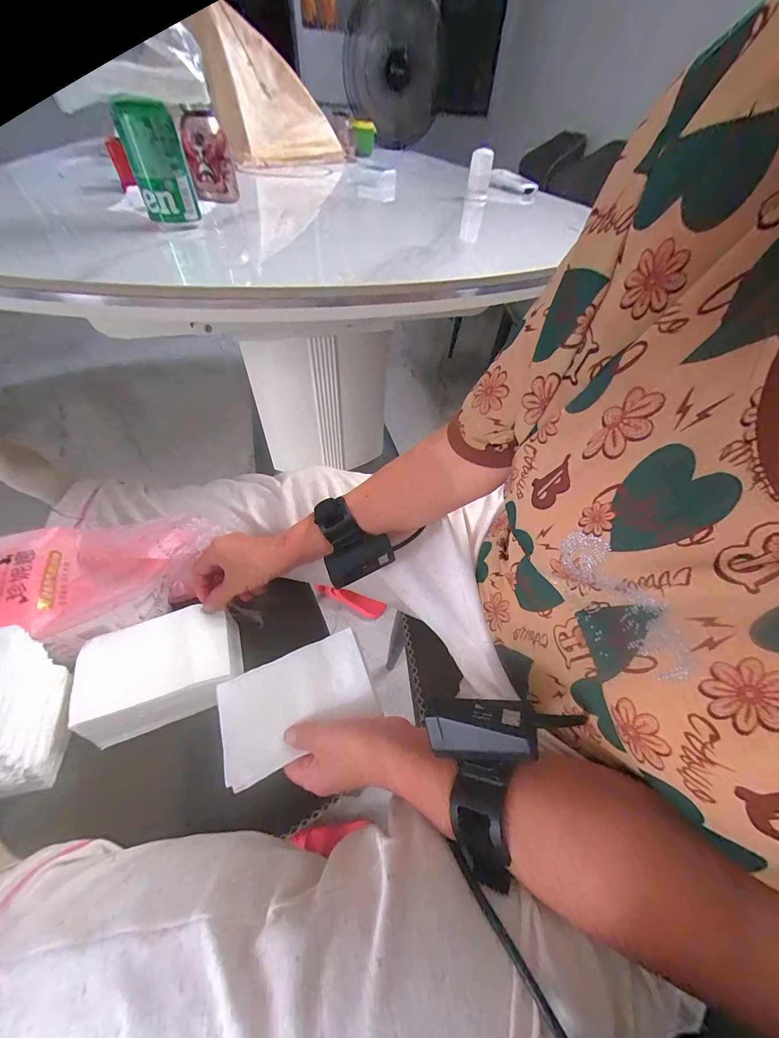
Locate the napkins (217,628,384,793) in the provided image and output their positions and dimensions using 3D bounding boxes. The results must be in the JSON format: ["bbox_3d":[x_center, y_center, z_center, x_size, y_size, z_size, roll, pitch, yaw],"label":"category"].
[{"bbox_3d":[-0.088,0.171,0.324,0.137,0.009,0.087,-22,61,-11],"label":"napkins"}]

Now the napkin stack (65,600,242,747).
[{"bbox_3d":[-0.240,0.159,0.369,0.149,0.054,0.096,-13,50,-18],"label":"napkin stack"}]

